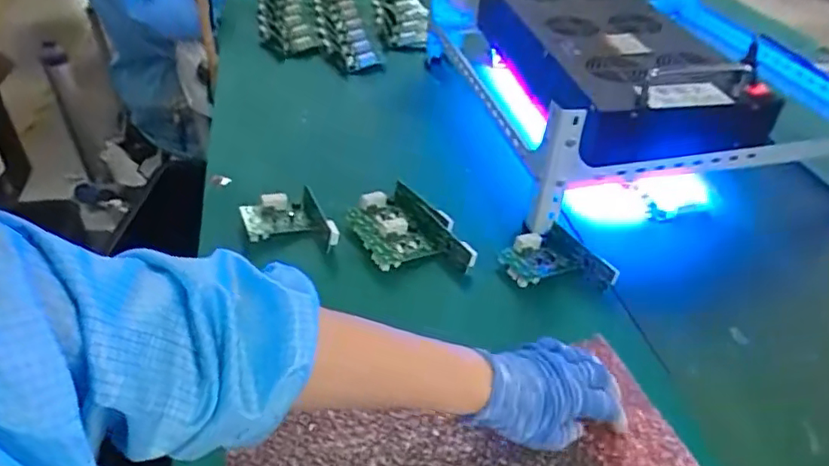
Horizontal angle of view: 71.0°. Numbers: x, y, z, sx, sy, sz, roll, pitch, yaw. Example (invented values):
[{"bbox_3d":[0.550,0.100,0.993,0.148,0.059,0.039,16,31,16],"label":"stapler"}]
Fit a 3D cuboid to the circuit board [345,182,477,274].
[{"bbox_3d":[-0.010,0.006,0.687,0.101,0.041,0.157,-18,44,-22],"label":"circuit board"}]

